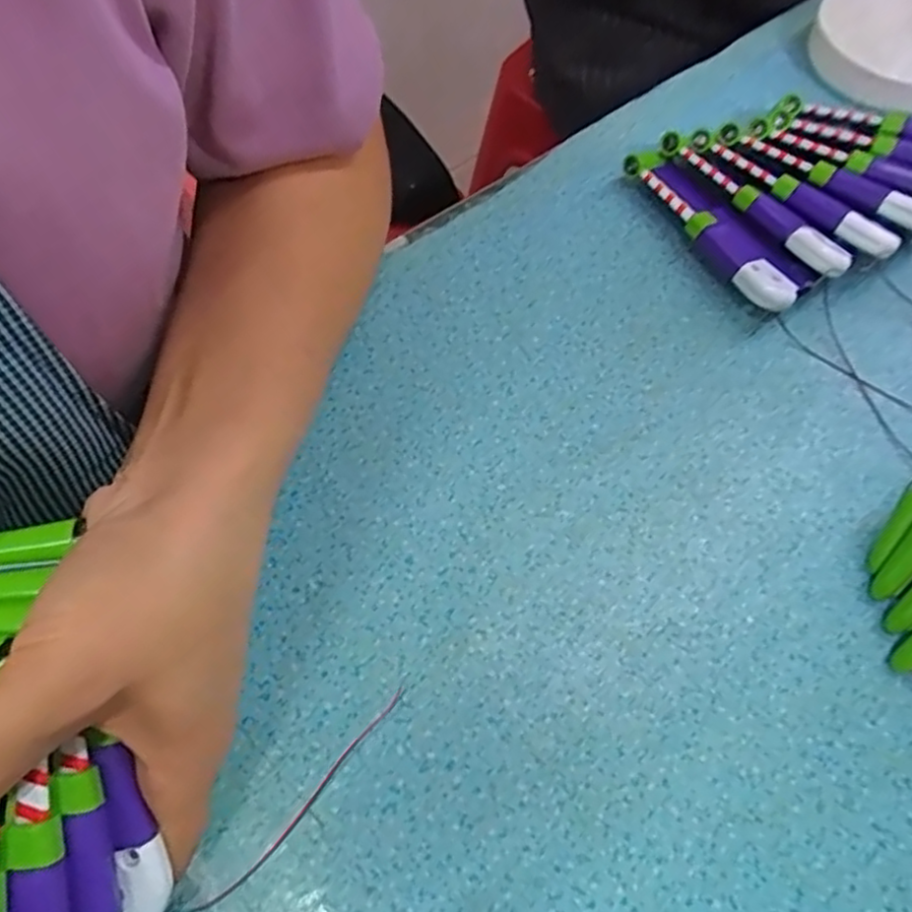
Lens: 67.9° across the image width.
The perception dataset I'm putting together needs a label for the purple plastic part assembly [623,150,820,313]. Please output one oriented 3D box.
[{"bbox_3d":[0.134,-0.121,0.362,0.029,0.026,0.120,-30,69,-17],"label":"purple plastic part assembly"}]

